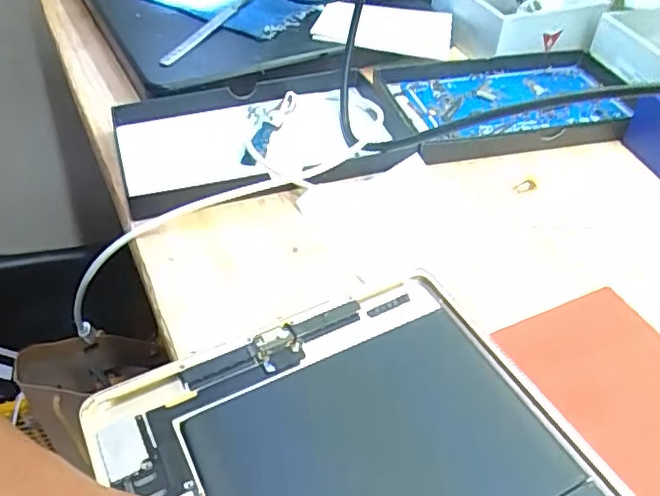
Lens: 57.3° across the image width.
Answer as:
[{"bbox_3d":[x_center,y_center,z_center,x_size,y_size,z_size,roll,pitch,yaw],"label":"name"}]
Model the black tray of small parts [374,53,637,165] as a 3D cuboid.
[{"bbox_3d":[0.126,-0.099,0.414,0.169,0.025,0.106,-9,44,-12],"label":"black tray of small parts"}]

